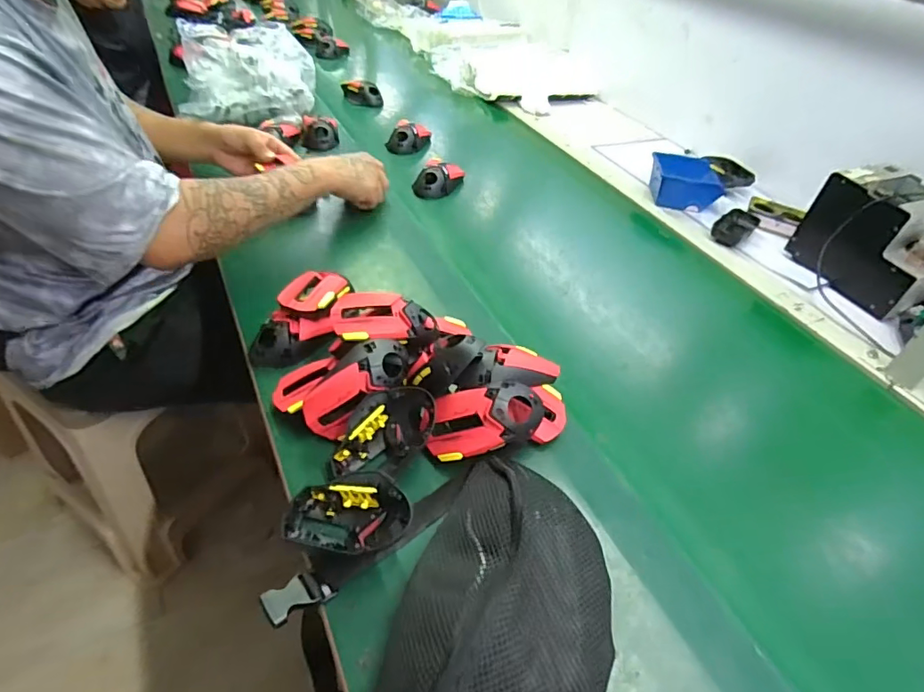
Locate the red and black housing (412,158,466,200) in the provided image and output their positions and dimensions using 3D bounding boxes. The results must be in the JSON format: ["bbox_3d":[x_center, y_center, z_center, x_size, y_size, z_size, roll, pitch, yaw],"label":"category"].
[{"bbox_3d":[-0.041,-0.299,0.938,0.072,0.046,0.092,23,47,16],"label":"red and black housing"}]

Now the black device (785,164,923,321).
[{"bbox_3d":[0.625,-0.157,0.781,0.137,0.140,0.187,-9,47,-15],"label":"black device"}]

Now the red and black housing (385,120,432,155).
[{"bbox_3d":[-0.107,-0.409,1.051,0.085,0.054,0.082,2,45,-4],"label":"red and black housing"}]

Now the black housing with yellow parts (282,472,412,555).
[{"bbox_3d":[-0.102,0.148,0.466,0.106,0.046,0.067,-5,46,-12],"label":"black housing with yellow parts"}]

